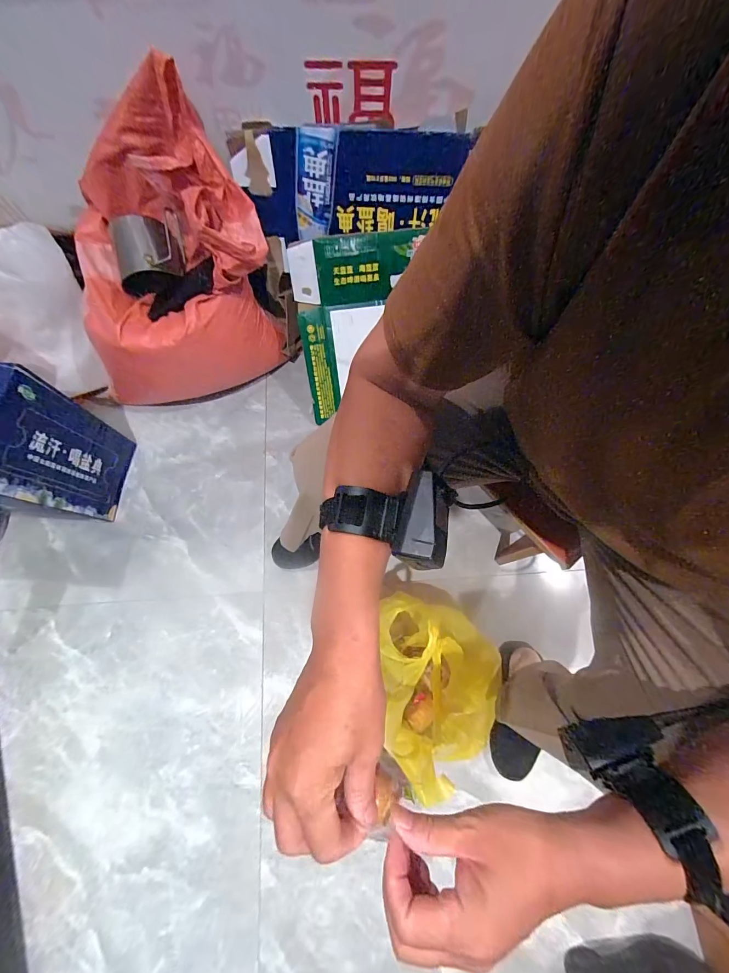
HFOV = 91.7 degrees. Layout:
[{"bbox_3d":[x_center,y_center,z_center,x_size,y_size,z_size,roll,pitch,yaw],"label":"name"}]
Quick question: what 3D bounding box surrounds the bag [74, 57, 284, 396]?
[{"bbox_3d":[-0.384,-0.422,0.698,0.383,0.420,0.324,-7,73,-3],"label":"bag"}]

